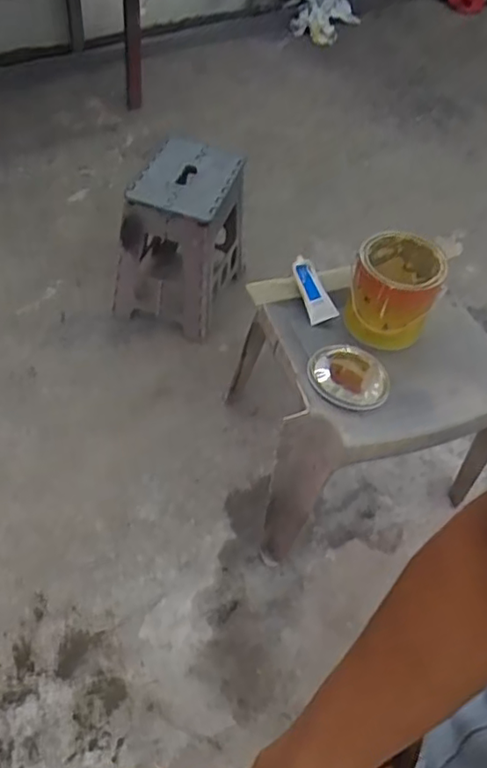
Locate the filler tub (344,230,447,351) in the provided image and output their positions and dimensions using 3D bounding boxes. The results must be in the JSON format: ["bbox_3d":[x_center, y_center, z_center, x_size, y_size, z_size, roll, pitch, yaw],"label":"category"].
[{"bbox_3d":[0.275,-0.178,1.157,0.153,0.152,0.157,4,53,-5],"label":"filler tub"}]

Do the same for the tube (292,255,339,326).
[{"bbox_3d":[0.135,-0.184,1.206,0.061,0.022,0.138,-16,75,-18],"label":"tube"}]

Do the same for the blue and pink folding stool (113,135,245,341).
[{"bbox_3d":[-0.155,-0.374,1.606,0.261,0.401,0.314,18,53,5],"label":"blue and pink folding stool"}]

